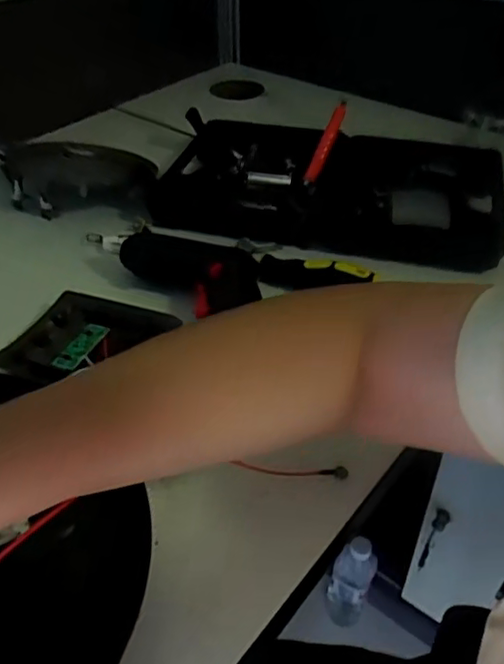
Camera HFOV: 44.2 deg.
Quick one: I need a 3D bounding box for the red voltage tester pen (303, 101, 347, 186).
[{"bbox_3d":[0.080,-0.201,0.663,0.015,0.015,0.141,14,55,15],"label":"red voltage tester pen"}]

